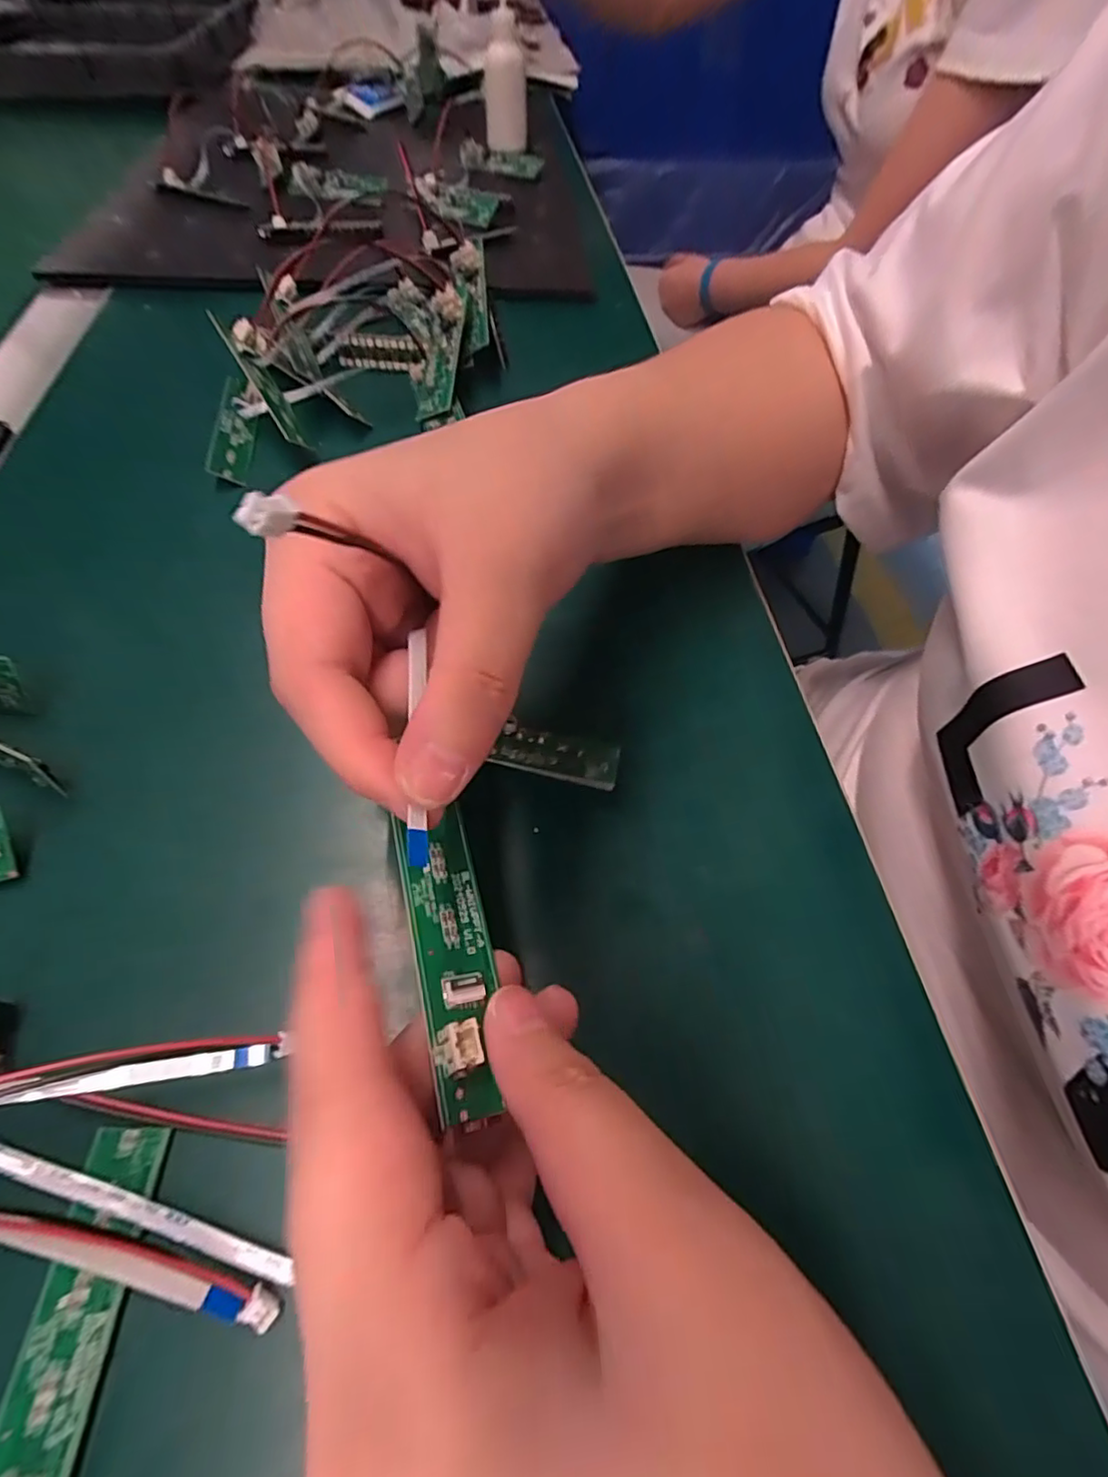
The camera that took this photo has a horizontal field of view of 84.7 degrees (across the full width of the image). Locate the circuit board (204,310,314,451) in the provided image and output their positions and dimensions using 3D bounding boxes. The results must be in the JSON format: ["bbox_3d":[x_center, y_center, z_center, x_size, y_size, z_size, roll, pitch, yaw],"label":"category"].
[{"bbox_3d":[-0.142,-0.178,0.298,0.017,0.017,0.080,-28,85,-18],"label":"circuit board"}]

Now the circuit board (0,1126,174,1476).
[{"bbox_3d":[-0.102,0.127,0.125,0.018,0.008,0.079,6,55,-5],"label":"circuit board"}]

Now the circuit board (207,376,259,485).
[{"bbox_3d":[-0.159,-0.155,0.304,0.018,0.004,0.076,7,57,-23],"label":"circuit board"}]

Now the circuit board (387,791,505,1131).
[{"bbox_3d":[-0.023,0.045,0.133,0.017,0.010,0.065,-10,51,-8],"label":"circuit board"}]

